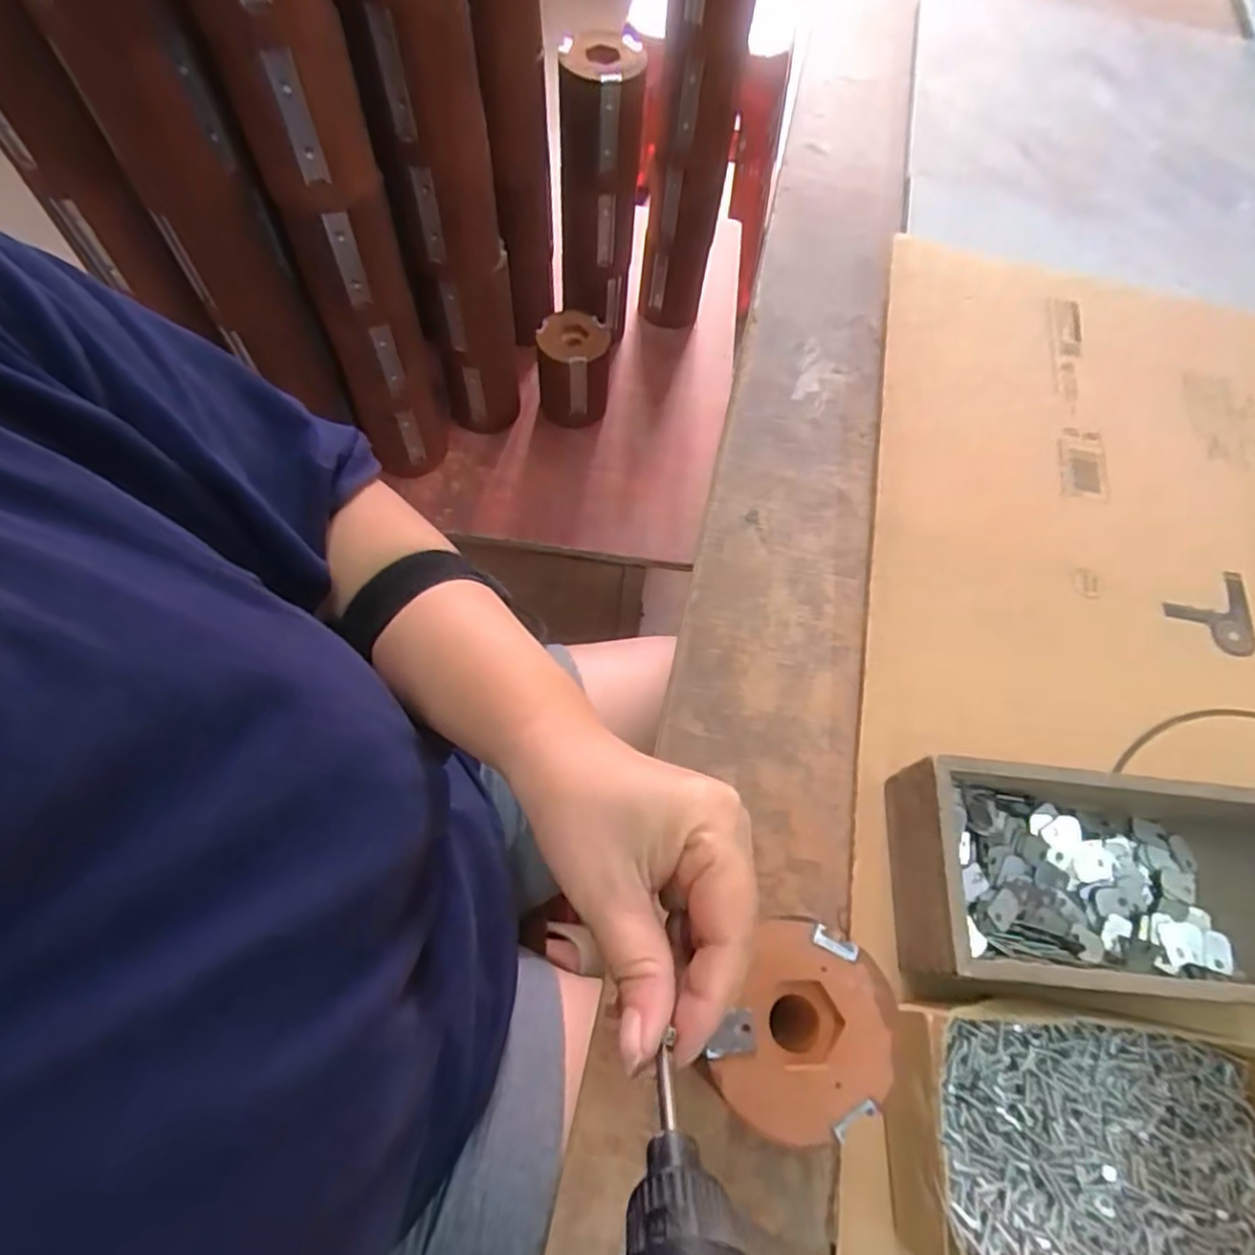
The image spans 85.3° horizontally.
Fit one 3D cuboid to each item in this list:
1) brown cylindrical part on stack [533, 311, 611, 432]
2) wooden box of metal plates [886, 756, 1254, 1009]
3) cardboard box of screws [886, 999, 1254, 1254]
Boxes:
[{"bbox_3d":[-0.061,-0.286,0.768,0.076,0.106,0.074,-2,65,-4],"label":"brown cylindrical part on stack"},{"bbox_3d":[0.291,0.138,0.352,0.300,0.067,0.100,6,65,0],"label":"wooden box of metal plates"},{"bbox_3d":[0.213,0.240,0.307,0.196,0.057,0.117,10,65,2],"label":"cardboard box of screws"}]

